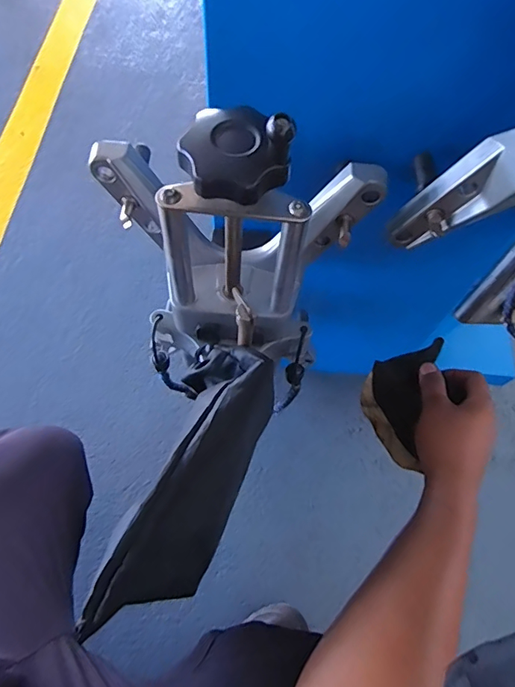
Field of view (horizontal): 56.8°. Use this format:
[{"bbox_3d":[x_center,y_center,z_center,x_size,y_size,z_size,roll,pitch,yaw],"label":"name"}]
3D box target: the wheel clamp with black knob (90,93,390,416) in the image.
[{"bbox_3d":[-0.022,-0.068,0.421,0.210,0.284,0.158,16,65,4],"label":"wheel clamp with black knob"}]

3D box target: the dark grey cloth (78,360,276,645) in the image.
[{"bbox_3d":[-0.053,0.139,0.437,0.056,0.177,0.238,25,65,8],"label":"dark grey cloth"}]

